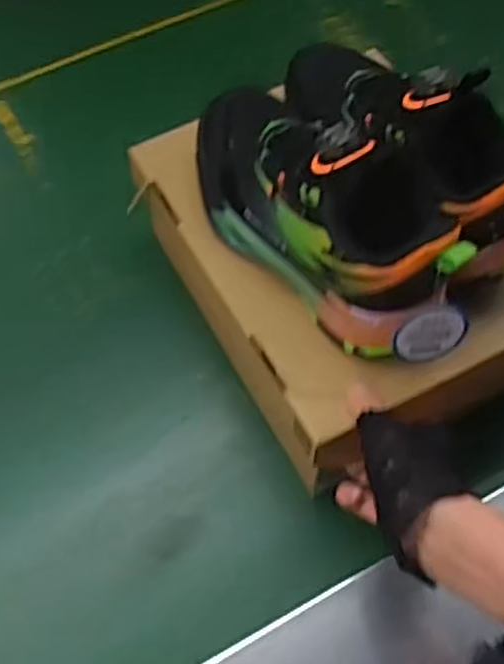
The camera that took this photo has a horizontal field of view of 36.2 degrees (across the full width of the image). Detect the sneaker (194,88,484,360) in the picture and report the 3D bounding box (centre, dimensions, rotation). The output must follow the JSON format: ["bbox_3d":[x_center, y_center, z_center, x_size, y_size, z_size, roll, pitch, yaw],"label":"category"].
[{"bbox_3d":[0.046,-0.090,0.512,0.087,0.107,0.242,-37,67,-19],"label":"sneaker"}]

